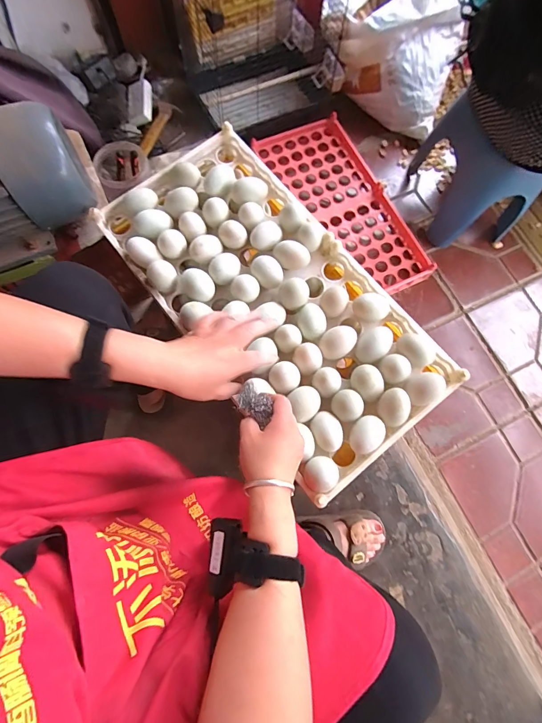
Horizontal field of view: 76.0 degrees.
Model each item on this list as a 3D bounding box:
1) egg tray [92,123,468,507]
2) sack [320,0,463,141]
[{"bbox_3d":[-0.002,-0.111,0.564,0.293,0.070,0.591,-39,78,-10],"label":"egg tray"},{"bbox_3d":[0.382,-0.992,1.039,0.385,0.278,0.477,20,76,5],"label":"sack"}]

